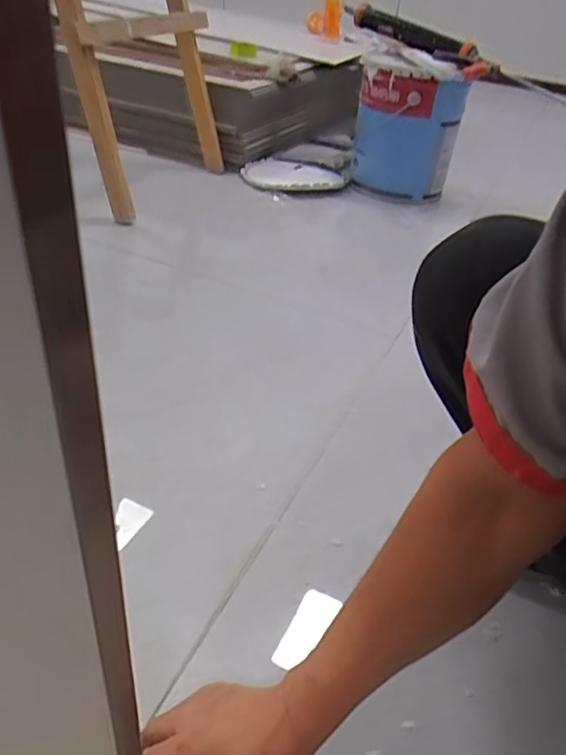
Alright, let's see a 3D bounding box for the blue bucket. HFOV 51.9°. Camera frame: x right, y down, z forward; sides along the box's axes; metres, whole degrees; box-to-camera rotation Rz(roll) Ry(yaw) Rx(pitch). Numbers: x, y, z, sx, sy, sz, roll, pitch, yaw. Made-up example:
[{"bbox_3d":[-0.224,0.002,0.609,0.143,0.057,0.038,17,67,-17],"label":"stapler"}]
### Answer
[{"bbox_3d":[0.346,-0.703,1.628,0.270,0.351,0.270,13,36,9],"label":"blue bucket"}]

